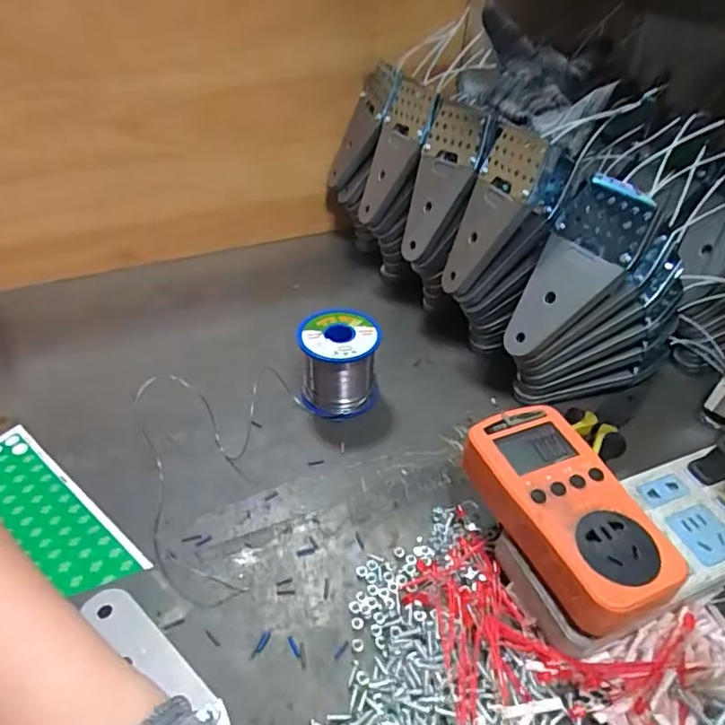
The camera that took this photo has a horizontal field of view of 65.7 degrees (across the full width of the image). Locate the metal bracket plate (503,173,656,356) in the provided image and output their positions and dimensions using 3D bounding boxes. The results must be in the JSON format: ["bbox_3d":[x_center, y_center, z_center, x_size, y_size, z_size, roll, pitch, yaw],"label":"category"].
[{"bbox_3d":[0.152,-0.066,0.414,0.016,0.137,0.066,15,22,-45],"label":"metal bracket plate"}]

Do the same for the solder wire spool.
[{"bbox_3d":[-0.019,0.001,0.463,0.067,0.066,0.067,-4,41,-1],"label":"solder wire spool"}]

